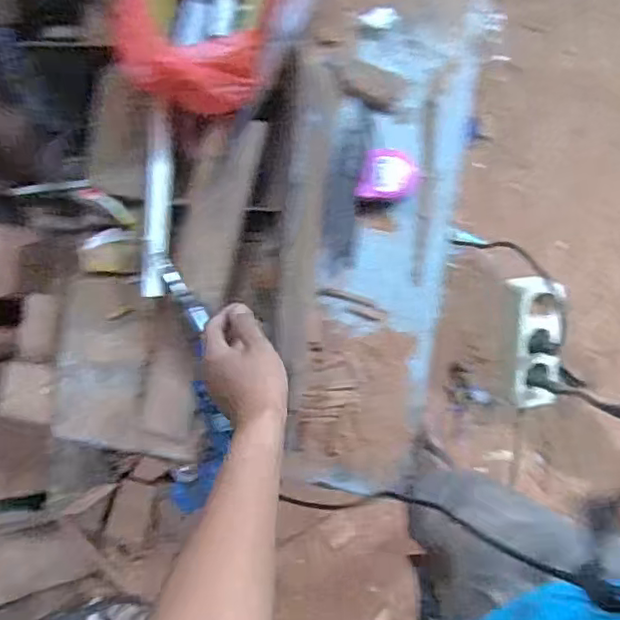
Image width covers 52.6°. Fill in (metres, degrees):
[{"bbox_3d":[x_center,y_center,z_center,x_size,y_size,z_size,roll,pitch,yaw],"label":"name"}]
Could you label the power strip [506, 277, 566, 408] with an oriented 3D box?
[{"bbox_3d":[0.271,0.040,0.741,0.051,0.031,0.157,-5,108,4],"label":"power strip"}]

